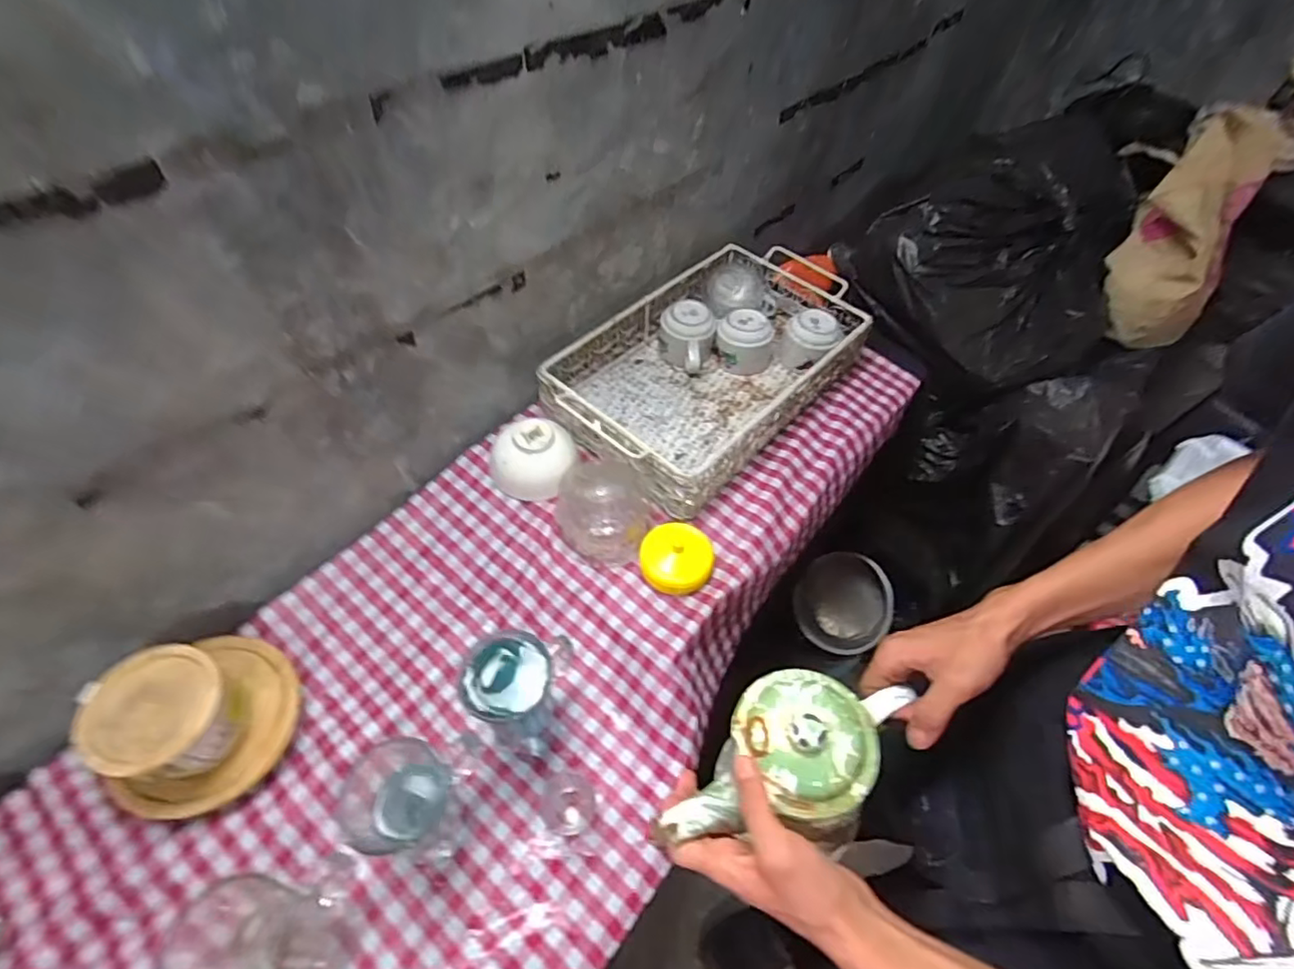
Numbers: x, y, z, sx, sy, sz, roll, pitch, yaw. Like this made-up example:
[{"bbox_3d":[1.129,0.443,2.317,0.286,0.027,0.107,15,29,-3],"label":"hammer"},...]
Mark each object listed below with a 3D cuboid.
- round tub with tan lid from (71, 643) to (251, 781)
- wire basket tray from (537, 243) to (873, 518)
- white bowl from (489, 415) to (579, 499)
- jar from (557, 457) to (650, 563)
[{"bbox_3d":[-0.401,0.197,0.497,0.103,0.082,0.095,3,51,-4],"label":"round tub with tan lid"},{"bbox_3d":[0.084,-0.164,0.805,0.259,0.107,0.421,38,57,22],"label":"wire basket tray"},{"bbox_3d":[-0.138,-0.036,0.714,0.100,0.071,0.091,3,51,-4],"label":"white bowl"},{"bbox_3d":[-0.049,0.026,0.672,0.101,0.077,0.100,3,51,-4],"label":"jar"}]

